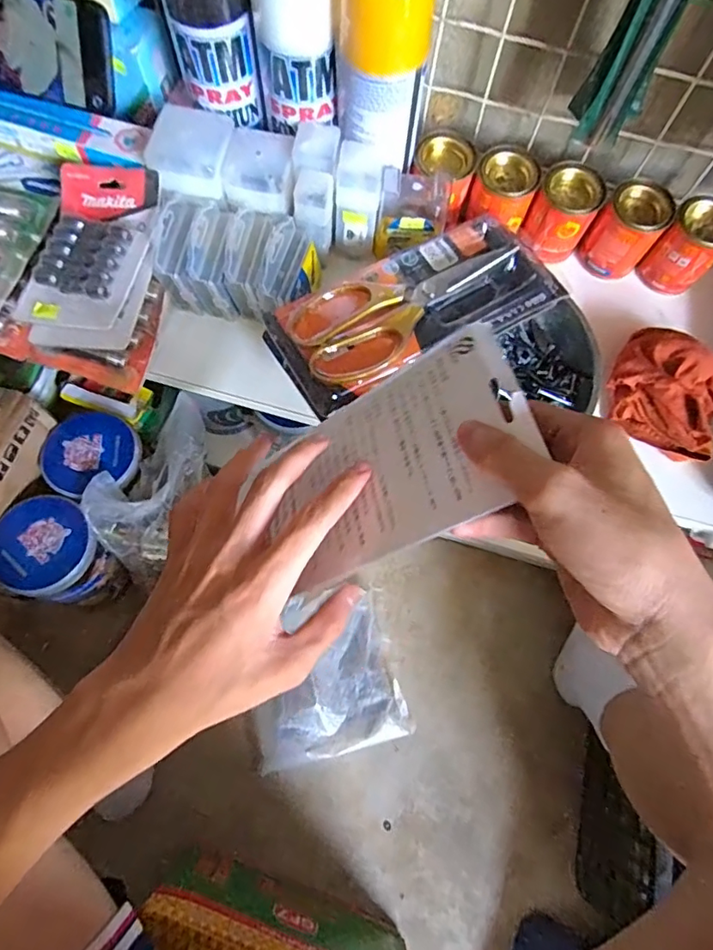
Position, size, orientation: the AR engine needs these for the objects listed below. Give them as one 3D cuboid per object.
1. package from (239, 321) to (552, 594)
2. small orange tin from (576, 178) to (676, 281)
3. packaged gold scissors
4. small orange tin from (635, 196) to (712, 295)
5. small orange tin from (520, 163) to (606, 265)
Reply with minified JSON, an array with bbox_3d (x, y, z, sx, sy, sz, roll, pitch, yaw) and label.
[{"bbox_3d":[0.018,-0.008,0.303,0.158,0.006,0.105,-29,55,25],"label":"package"},{"bbox_3d":[0.246,-0.223,0.481,0.055,0.066,0.049,40,72,11],"label":"small orange tin"},{"bbox_3d":[0.045,-0.138,0.424,0.227,0.022,0.105,-26,73,-12],"label":"packaged gold scissors"},{"bbox_3d":[0.302,-0.206,0.481,0.053,0.068,0.054,1,69,-3],"label":"small orange tin"},{"bbox_3d":[0.185,-0.234,0.481,0.054,0.069,0.057,1,69,-3],"label":"small orange tin"}]

